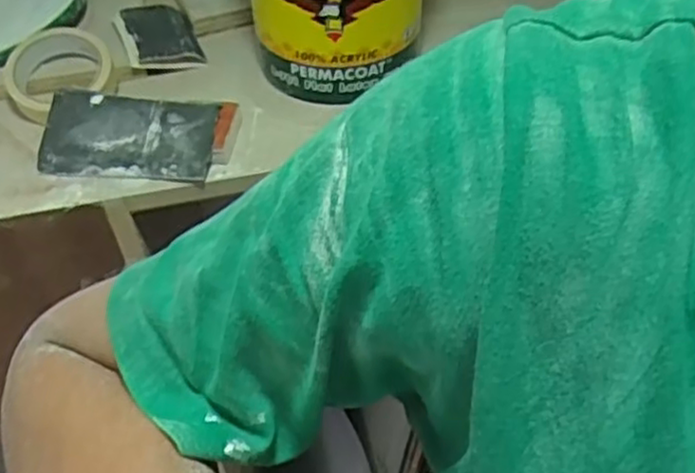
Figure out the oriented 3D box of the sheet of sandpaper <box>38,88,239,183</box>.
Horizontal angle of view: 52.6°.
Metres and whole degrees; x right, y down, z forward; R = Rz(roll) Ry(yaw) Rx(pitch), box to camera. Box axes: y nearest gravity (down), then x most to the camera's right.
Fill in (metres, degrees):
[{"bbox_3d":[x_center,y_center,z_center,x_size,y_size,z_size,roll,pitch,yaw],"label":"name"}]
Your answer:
[{"bbox_3d":[-0.185,-0.089,0.622,0.162,0.020,0.082,7,75,0],"label":"sheet of sandpaper"}]

